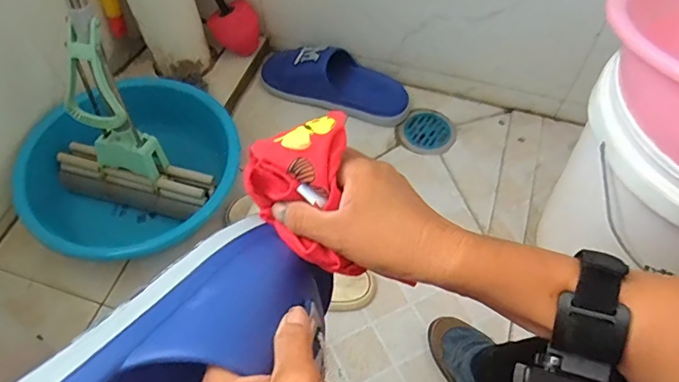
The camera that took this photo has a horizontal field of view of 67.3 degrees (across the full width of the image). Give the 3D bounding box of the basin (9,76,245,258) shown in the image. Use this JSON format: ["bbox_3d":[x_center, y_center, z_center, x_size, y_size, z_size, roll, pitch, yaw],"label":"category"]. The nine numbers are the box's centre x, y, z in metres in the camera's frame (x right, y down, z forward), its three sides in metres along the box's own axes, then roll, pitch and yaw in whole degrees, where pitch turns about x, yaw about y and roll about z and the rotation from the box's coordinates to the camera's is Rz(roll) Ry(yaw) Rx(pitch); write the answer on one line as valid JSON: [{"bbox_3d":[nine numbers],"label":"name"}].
[{"bbox_3d":[-0.340,-0.024,0.859,0.328,0.132,0.340,25,61,16],"label":"basin"}]

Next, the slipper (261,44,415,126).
[{"bbox_3d":[-0.003,-0.220,0.983,0.285,0.088,0.125,17,60,11],"label":"slipper"}]

